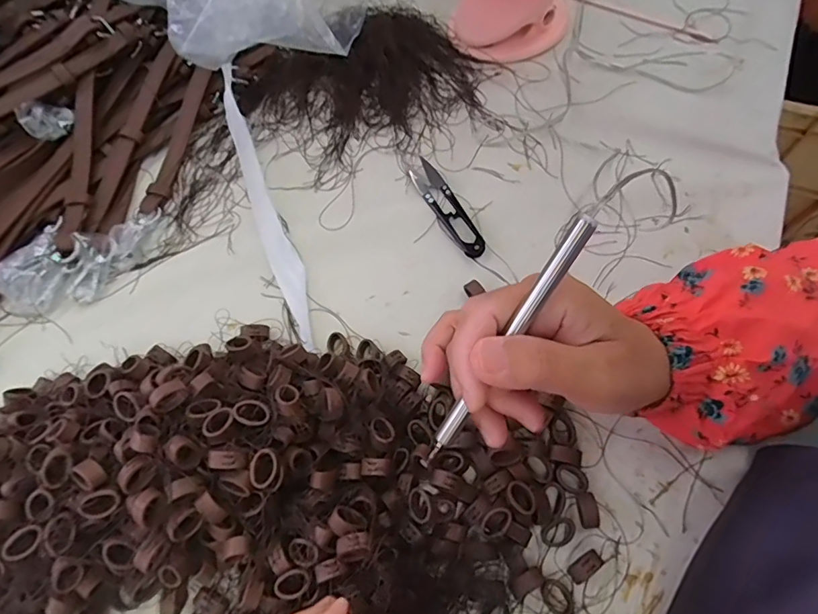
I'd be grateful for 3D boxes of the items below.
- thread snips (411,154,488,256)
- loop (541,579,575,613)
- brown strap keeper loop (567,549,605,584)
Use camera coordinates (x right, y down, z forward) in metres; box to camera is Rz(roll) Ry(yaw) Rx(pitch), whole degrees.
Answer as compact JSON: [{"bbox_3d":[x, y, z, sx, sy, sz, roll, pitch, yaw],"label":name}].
[{"bbox_3d":[0.032,-0.081,0.402,0.023,0.008,0.099,-29,67,-11],"label":"thread snips"},{"bbox_3d":[0.087,0.169,0.284,0.021,0.004,0.016,31,70,15],"label":"loop"},{"bbox_3d":[0.103,0.152,0.287,0.022,0.012,0.011,-32,68,-12],"label":"brown strap keeper loop"}]

